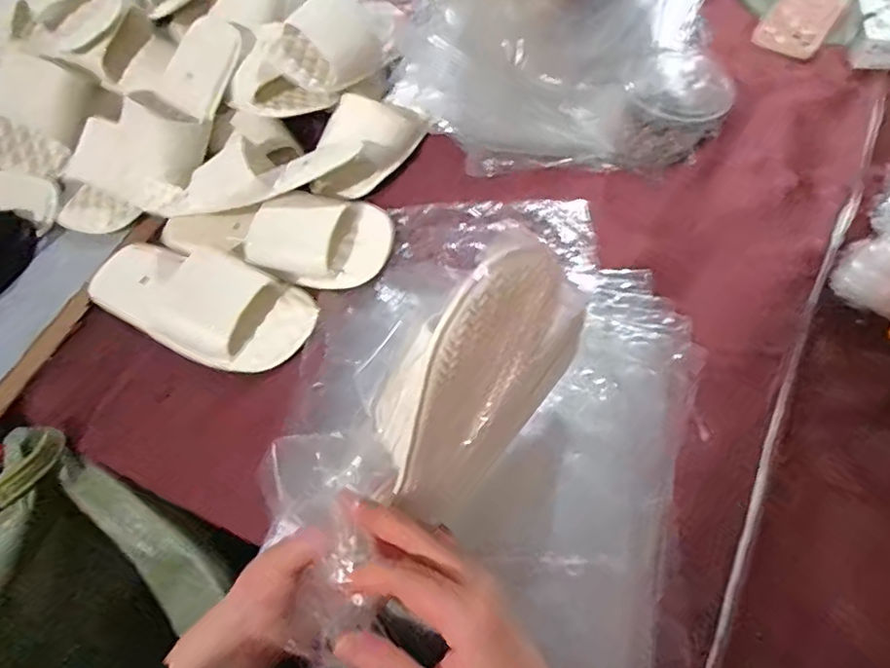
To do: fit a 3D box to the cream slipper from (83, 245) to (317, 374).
[{"bbox_3d":[-0.277,-0.037,0.611,0.282,0.050,0.111,17,64,16],"label":"cream slipper"}]

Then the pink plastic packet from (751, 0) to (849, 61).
[{"bbox_3d":[0.491,-0.437,0.790,0.083,0.016,0.171,32,70,20],"label":"pink plastic packet"}]

